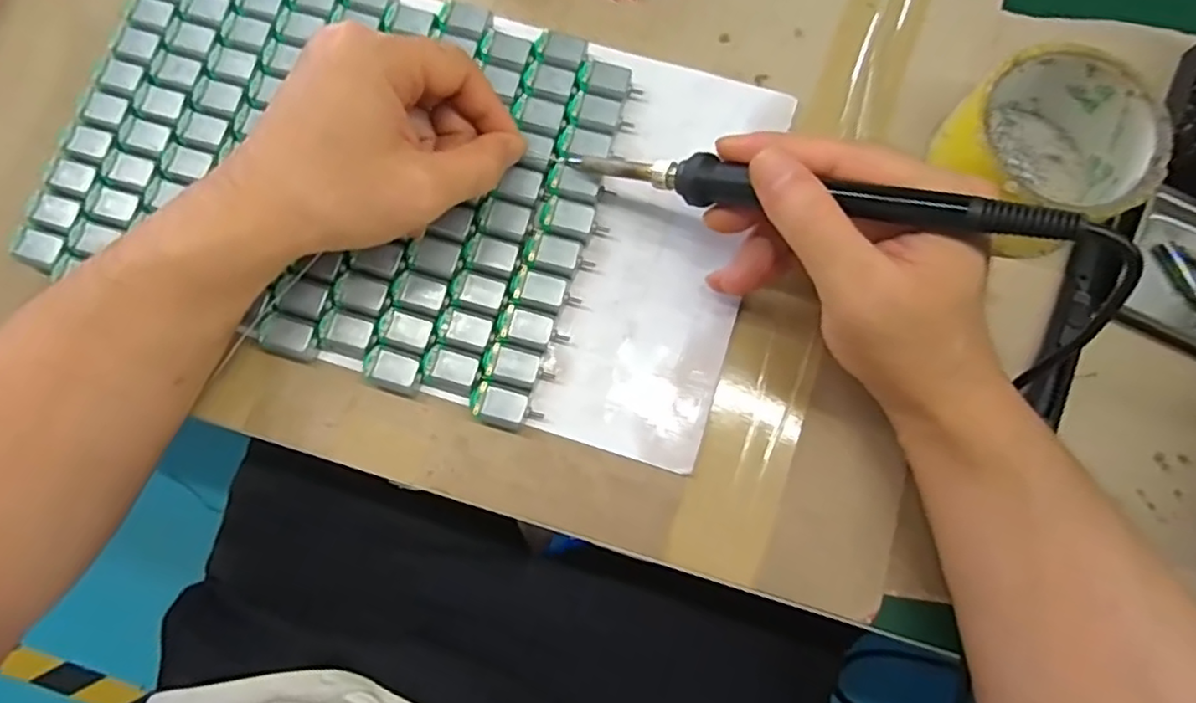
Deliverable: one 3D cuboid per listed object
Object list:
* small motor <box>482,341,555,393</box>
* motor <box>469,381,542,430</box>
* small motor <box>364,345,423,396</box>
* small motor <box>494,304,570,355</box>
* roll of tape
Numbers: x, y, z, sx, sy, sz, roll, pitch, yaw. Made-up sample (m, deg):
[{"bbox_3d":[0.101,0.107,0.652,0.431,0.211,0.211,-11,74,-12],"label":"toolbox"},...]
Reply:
[{"bbox_3d":[-0.039,0.009,0.302,0.031,0.013,0.018,18,80,4],"label":"small motor"},{"bbox_3d":[-0.043,0.027,0.299,0.032,0.016,0.018,14,80,3],"label":"motor"},{"bbox_3d":[-0.097,0.010,0.306,0.026,0.016,0.019,16,80,4],"label":"small motor"},{"bbox_3d":[-0.031,-0.009,0.306,0.032,0.013,0.019,15,80,4],"label":"small motor"},{"bbox_3d":[0.212,-0.097,0.303,0.085,0.047,0.081,0,80,1],"label":"roll of tape"}]

